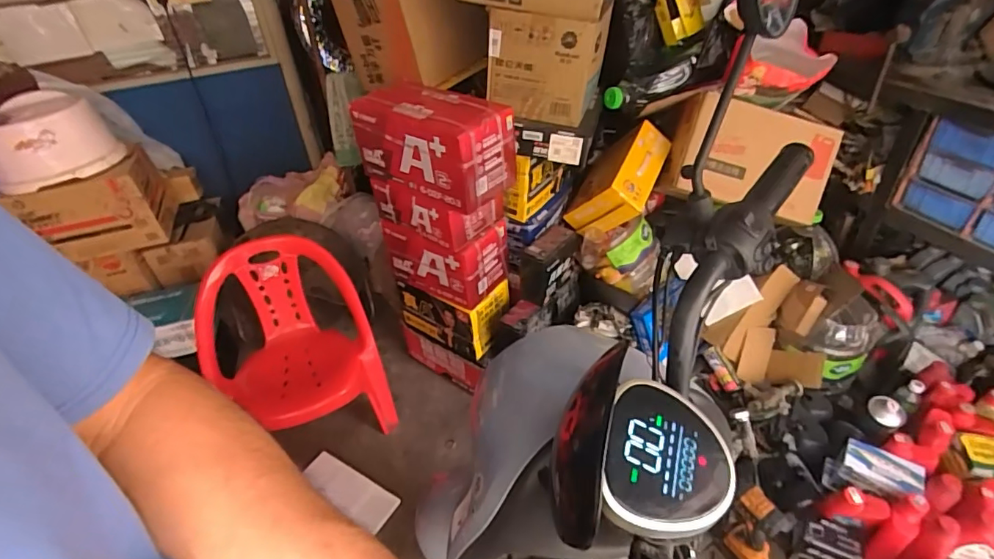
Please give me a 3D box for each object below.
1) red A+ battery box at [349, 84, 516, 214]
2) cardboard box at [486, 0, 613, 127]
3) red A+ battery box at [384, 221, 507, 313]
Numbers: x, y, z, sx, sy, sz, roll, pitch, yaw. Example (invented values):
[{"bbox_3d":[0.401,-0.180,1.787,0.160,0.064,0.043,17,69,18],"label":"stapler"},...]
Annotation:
[{"bbox_3d":[-0.171,-0.363,1.358,0.415,0.211,0.219,21,45,29],"label":"red A+ battery box"},{"bbox_3d":[0.136,-0.563,1.338,0.278,0.248,0.225,7,39,14],"label":"cardboard box"},{"bbox_3d":[-0.156,-0.089,1.550,0.341,0.207,0.196,21,45,29],"label":"red A+ battery box"}]

